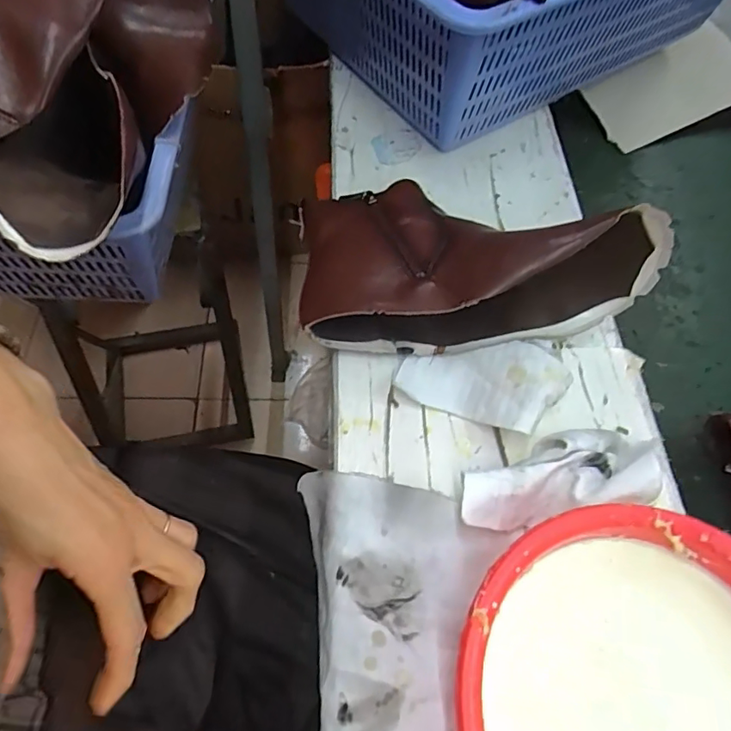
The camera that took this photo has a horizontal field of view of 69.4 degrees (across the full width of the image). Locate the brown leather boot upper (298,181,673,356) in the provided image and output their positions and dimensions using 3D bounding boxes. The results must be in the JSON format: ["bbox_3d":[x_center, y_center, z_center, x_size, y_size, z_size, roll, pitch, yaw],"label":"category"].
[{"bbox_3d":[0.080,-0.094,0.402,0.254,0.108,0.148,2,60,-3],"label":"brown leather boot upper"}]

